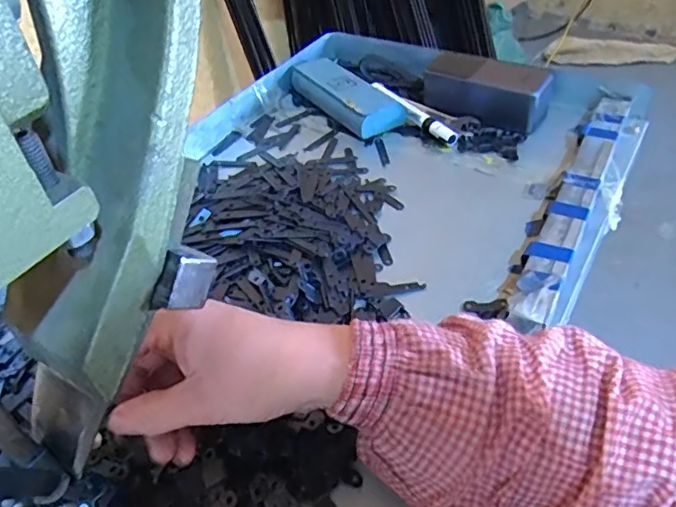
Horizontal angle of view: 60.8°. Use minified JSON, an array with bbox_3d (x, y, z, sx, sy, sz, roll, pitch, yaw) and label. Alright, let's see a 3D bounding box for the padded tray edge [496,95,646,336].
[{"bbox_3d":[0.211,-0.045,0.502,0.061,0.029,0.323,20,49,22],"label":"padded tray edge"}]

